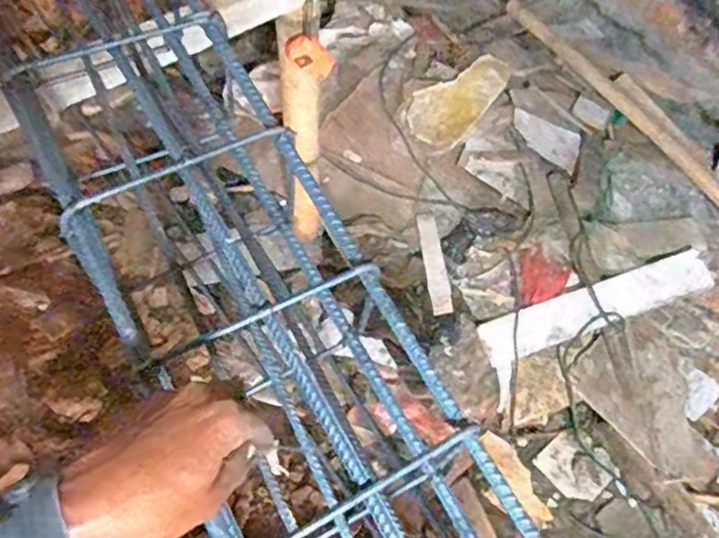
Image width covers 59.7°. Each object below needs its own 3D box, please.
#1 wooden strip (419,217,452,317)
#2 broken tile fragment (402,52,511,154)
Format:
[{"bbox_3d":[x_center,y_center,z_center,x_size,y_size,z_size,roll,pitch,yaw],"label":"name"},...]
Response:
[{"bbox_3d":[0.178,-0.014,1.507,0.050,0.011,0.258,-6,66,-8],"label":"wooden strip"},{"bbox_3d":[0.256,-0.451,1.631,0.163,0.014,0.326,38,68,12],"label":"broken tile fragment"}]

